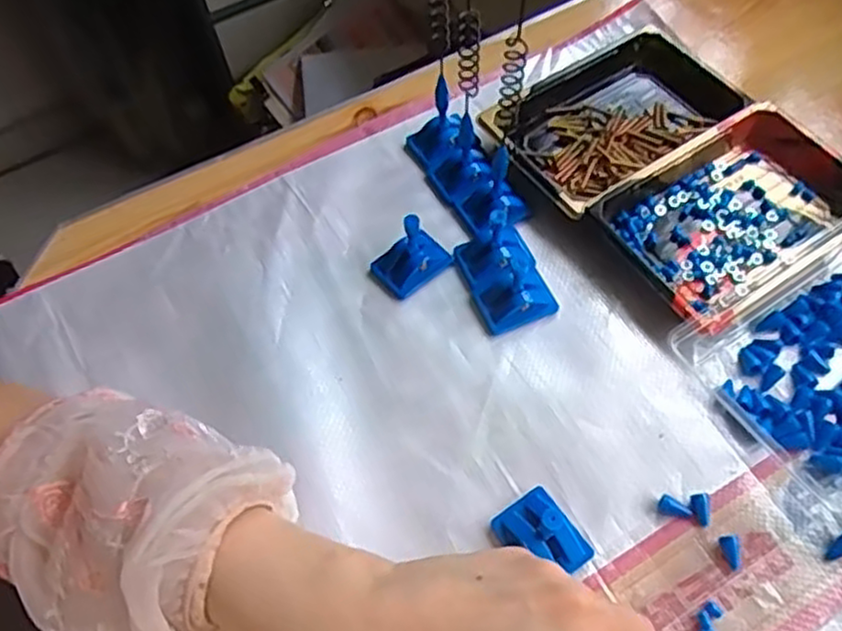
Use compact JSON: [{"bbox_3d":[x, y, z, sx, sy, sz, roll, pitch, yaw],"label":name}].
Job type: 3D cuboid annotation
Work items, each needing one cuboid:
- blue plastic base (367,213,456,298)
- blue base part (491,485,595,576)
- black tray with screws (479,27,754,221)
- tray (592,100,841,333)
[{"bbox_3d":[-0.007,-0.041,0.441,0.045,0.040,0.030,-32,62,-15],"label":"blue plastic base"},{"bbox_3d":[0.062,0.111,0.366,0.037,0.015,0.044,-35,62,-16],"label":"blue base part"},{"bbox_3d":[0.135,-0.137,0.502,0.162,0.021,0.107,-30,61,-14],"label":"black tray with screws"},{"bbox_3d":[0.197,-0.066,0.450,0.163,0.028,0.109,-31,61,-14],"label":"tray"}]

